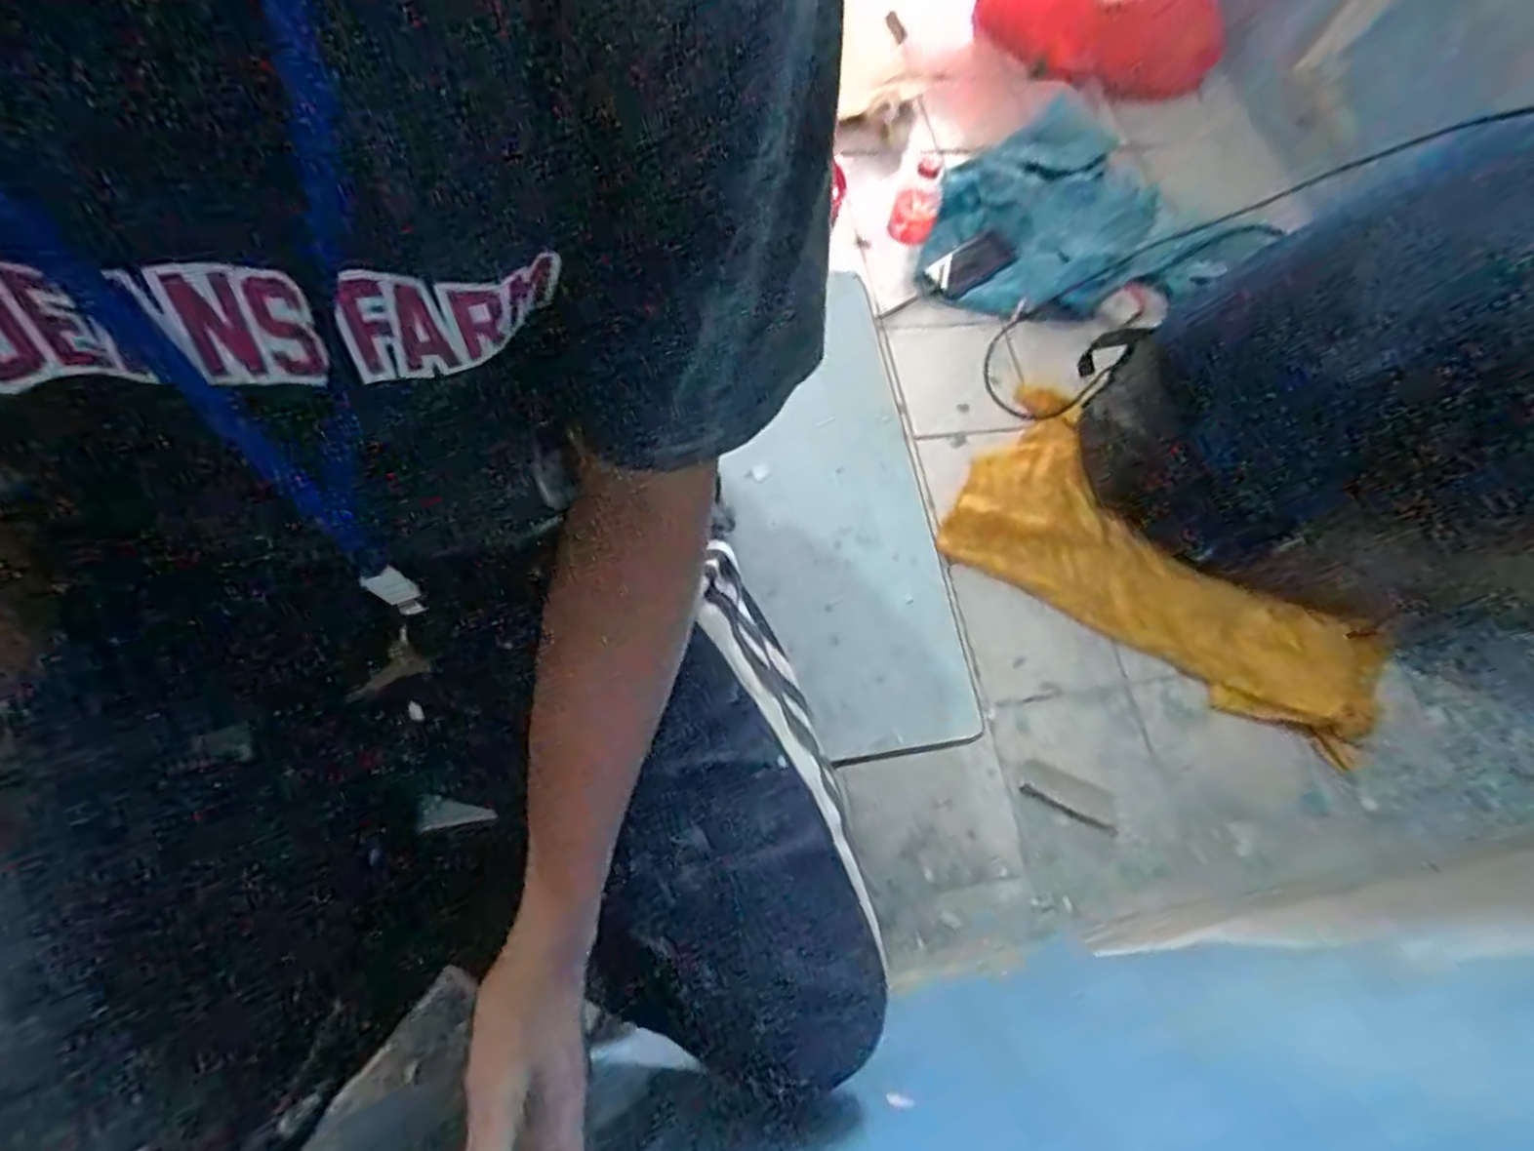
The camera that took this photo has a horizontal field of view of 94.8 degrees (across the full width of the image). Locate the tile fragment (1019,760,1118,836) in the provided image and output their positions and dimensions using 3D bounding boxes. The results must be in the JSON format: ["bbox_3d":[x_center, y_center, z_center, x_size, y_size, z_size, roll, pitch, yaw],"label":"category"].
[{"bbox_3d":[0.370,0.268,0.859,0.115,0.004,0.047,25,68,7],"label":"tile fragment"}]

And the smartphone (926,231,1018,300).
[{"bbox_3d":[0.343,-0.527,1.198,0.134,0.015,0.084,-29,70,11],"label":"smartphone"}]

